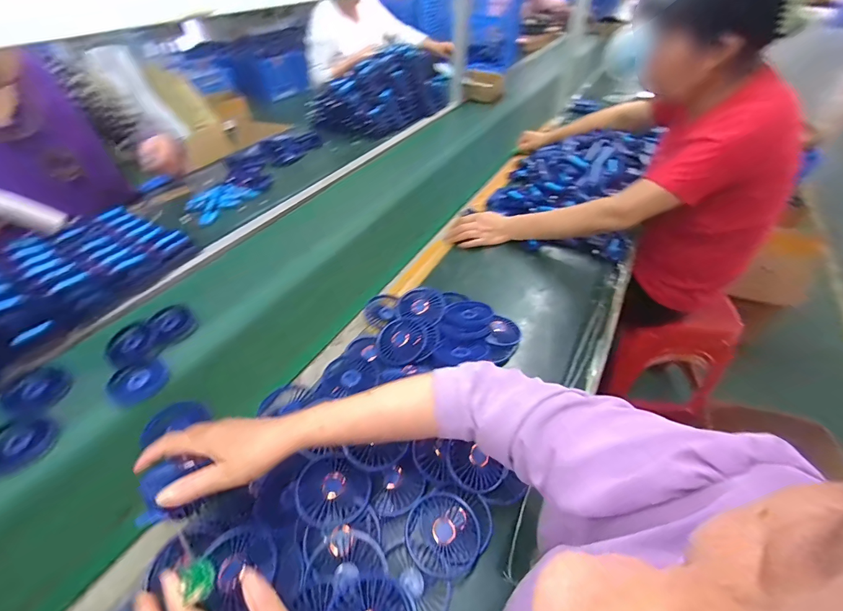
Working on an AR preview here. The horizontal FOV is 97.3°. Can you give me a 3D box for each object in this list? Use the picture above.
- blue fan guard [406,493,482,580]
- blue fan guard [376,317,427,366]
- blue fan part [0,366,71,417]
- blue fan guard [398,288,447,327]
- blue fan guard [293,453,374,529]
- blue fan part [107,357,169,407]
[{"bbox_3d":[0.027,0.276,0.449,0.088,0.021,0.088,3,59,-5],"label":"blue fan guard"},{"bbox_3d":[-0.034,0.061,0.632,0.082,0.027,0.081,-1,44,1],"label":"blue fan guard"},{"bbox_3d":[-0.622,0.136,0.599,0.087,0.013,0.088,-1,44,1],"label":"blue fan part"},{"bbox_3d":[0.003,0.004,0.689,0.086,0.024,0.101,-10,45,-9],"label":"blue fan guard"},{"bbox_3d":[-0.113,0.225,0.455,0.092,0.023,0.079,20,48,20],"label":"blue fan guard"},{"bbox_3d":[-0.476,0.130,0.625,0.082,0.020,0.075,-22,48,-20],"label":"blue fan part"}]

